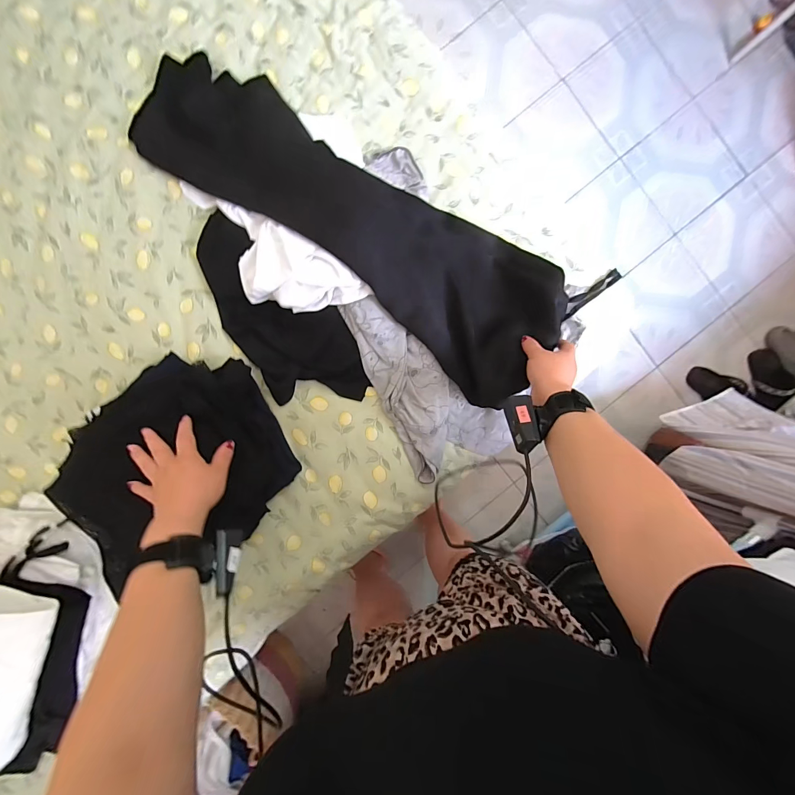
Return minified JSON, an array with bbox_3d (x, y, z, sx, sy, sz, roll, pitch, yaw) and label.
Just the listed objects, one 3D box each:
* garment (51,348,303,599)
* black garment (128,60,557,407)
[{"bbox_3d":[-0.316,0.097,0.523,0.273,0.089,0.311,40,90,-4],"label":"garment"},{"bbox_3d":[-0.069,-0.266,0.537,0.693,0.062,0.211,34,91,-1],"label":"black garment"}]

